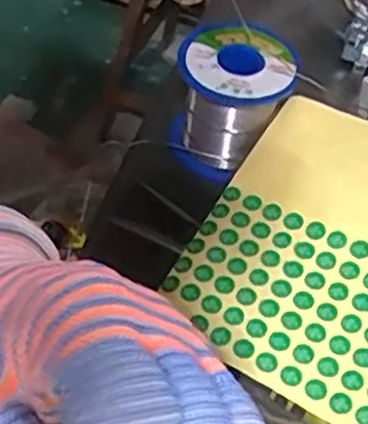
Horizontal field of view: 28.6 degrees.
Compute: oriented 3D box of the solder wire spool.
[{"bbox_3d":[0.027,-0.063,0.410,0.064,0.064,0.065,15,52,6],"label":"solder wire spool"}]

